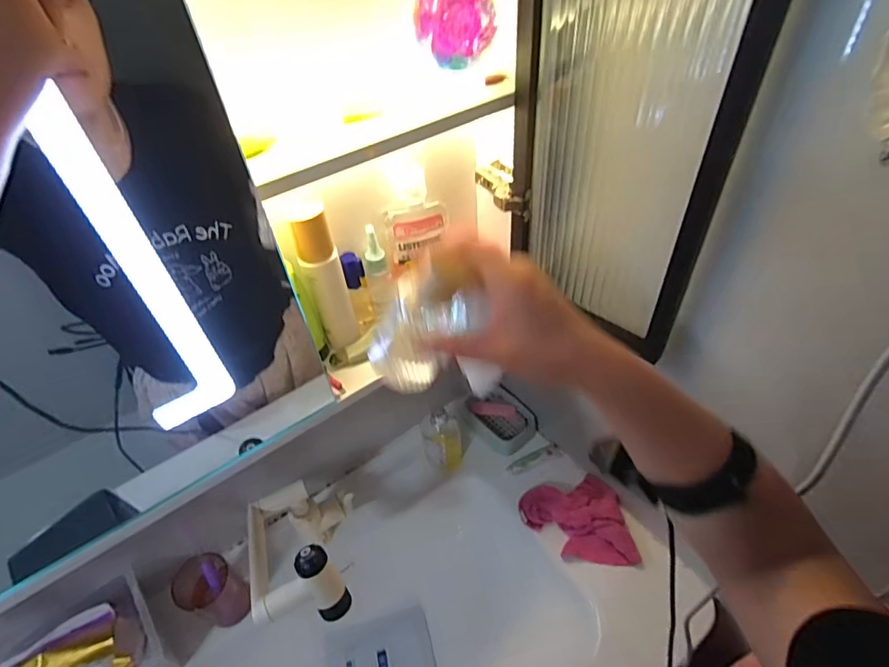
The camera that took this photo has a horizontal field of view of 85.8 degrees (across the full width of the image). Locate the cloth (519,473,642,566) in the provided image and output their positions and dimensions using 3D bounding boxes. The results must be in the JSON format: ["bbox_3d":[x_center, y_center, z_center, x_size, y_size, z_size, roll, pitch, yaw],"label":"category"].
[{"bbox_3d":[0.197,0.282,0.727,0.155,0.041,0.131,-5,45,1],"label":"cloth"}]

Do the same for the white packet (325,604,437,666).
[{"bbox_3d":[-0.098,0.498,0.735,0.157,0.028,0.104,-16,46,-10],"label":"white packet"}]

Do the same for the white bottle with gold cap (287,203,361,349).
[{"bbox_3d":[-0.125,-0.053,0.504,0.041,0.160,0.035,-17,46,-12],"label":"white bottle with gold cap"}]

